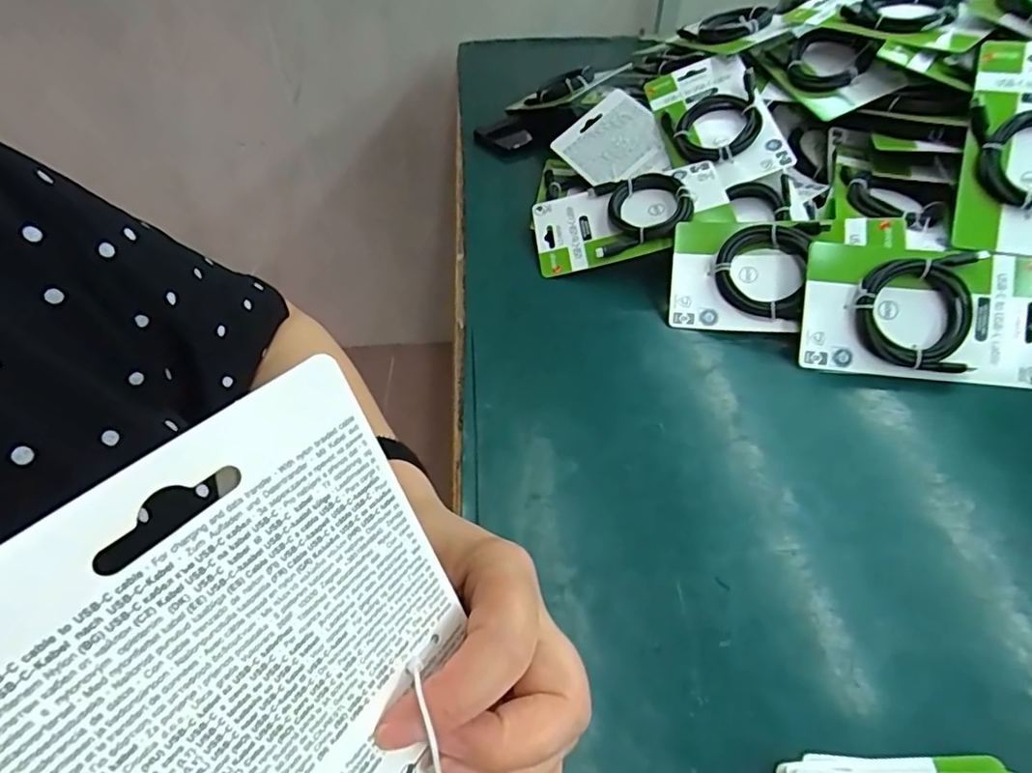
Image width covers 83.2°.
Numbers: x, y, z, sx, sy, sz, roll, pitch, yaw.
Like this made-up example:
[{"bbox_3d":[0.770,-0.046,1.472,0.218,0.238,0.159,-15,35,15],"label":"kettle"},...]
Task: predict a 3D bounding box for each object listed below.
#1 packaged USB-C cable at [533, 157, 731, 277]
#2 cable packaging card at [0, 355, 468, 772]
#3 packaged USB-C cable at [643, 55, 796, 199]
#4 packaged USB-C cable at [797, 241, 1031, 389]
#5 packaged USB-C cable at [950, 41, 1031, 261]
[{"bbox_3d":[0.104,-0.161,0.553,0.177,0.016,0.092,-12,60,11],"label":"packaged USB-C cable"},{"bbox_3d":[-0.050,0.090,0.151,0.004,0.172,0.098,2,32,40],"label":"cable packaging card"},{"bbox_3d":[0.201,-0.267,0.587,0.102,0.024,0.192,-16,59,12],"label":"packaged USB-C cable"},{"bbox_3d":[0.318,-0.057,0.450,0.179,0.017,0.101,5,89,5],"label":"packaged USB-C cable"},{"bbox_3d":[0.422,-0.190,0.471,0.098,0.024,0.197,14,84,13],"label":"packaged USB-C cable"}]

